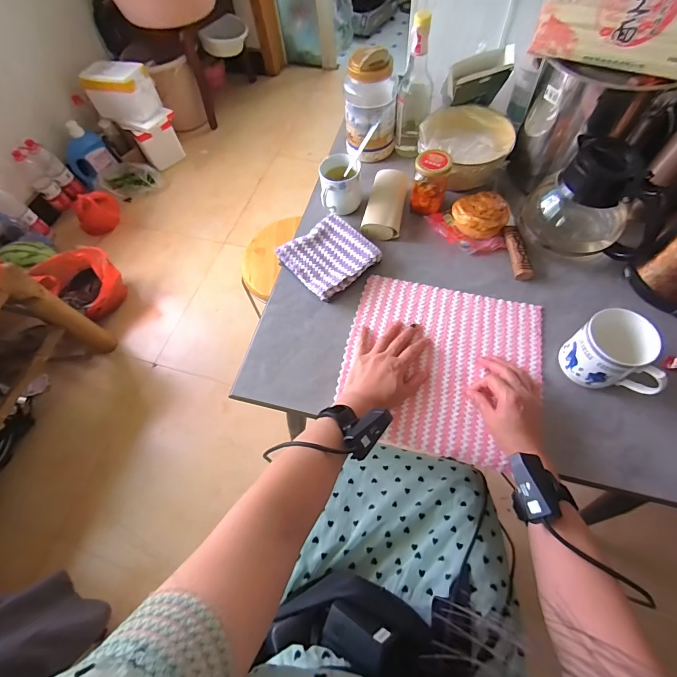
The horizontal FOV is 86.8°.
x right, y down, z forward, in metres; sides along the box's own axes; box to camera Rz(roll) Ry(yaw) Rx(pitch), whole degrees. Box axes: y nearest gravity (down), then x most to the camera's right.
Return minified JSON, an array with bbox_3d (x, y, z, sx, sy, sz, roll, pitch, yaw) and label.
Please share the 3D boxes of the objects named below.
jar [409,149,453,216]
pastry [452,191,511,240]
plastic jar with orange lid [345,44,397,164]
[{"bbox_3d":[0.172,-0.293,0.673,0.062,0.098,0.063,-1,62,2],"label":"jar"},{"bbox_3d":[0.260,-0.224,0.667,0.086,0.054,0.078,-16,62,-6],"label":"pastry"},{"bbox_3d":[0.065,-0.465,0.723,0.102,0.195,0.087,1,62,3],"label":"plastic jar with orange lid"}]

